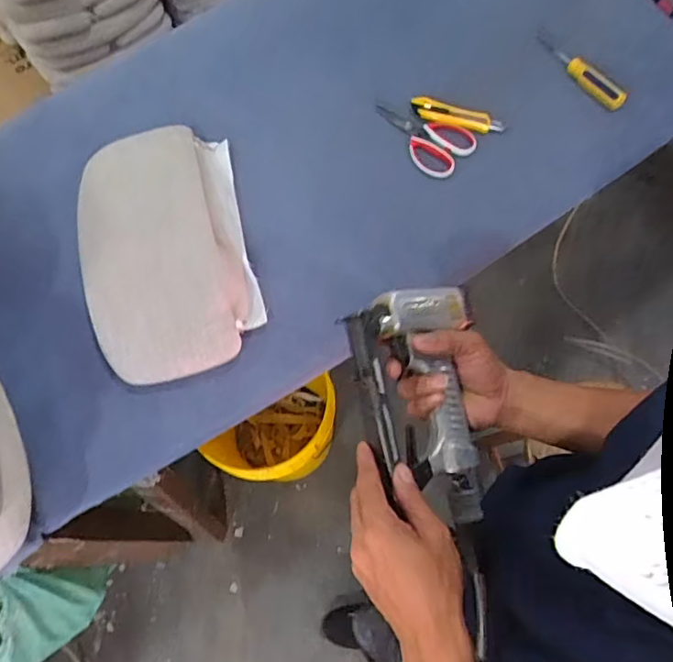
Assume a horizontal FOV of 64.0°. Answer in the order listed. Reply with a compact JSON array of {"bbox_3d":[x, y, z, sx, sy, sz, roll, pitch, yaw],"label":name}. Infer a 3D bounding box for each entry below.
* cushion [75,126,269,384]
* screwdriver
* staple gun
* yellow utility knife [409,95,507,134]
[{"bbox_3d":[-0.267,-0.140,0.845,0.246,0.061,0.433,-15,68,-1],"label":"cushion"},{"bbox_3d":[0.409,-0.436,0.902,0.036,0.022,0.181,-40,71,-11],"label":"screwdriver"},{"bbox_3d":[0.084,0.062,0.477,0.124,0.063,0.201,-14,69,-8],"label":"staple gun"},{"bbox_3d":[0.203,-0.359,0.896,0.158,0.024,0.036,16,68,4],"label":"yellow utility knife"}]

